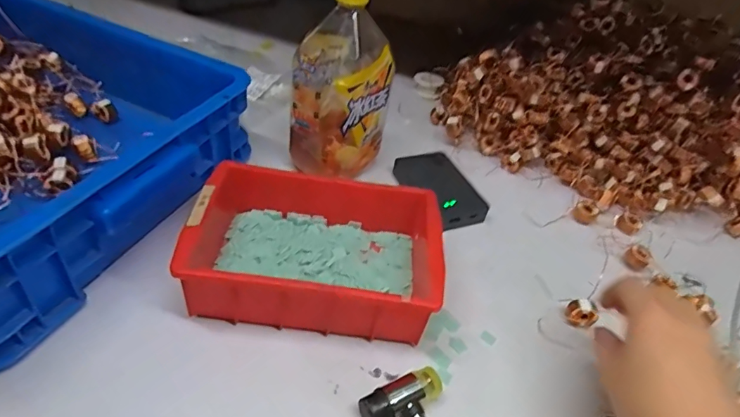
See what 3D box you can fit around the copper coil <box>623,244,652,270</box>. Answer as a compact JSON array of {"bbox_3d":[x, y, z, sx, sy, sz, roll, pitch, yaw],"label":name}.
[{"bbox_3d":[0.276,0.050,0.479,0.020,0.015,0.022,6,43,-5],"label":"copper coil"}]

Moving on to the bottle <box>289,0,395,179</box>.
[{"bbox_3d":[-0.032,-0.130,0.471,0.076,0.187,0.088,38,49,26],"label":"bottle"}]

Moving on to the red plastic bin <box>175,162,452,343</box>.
[{"bbox_3d":[-0.044,0.038,0.405,0.202,0.074,0.134,7,43,-5],"label":"red plastic bin"}]

